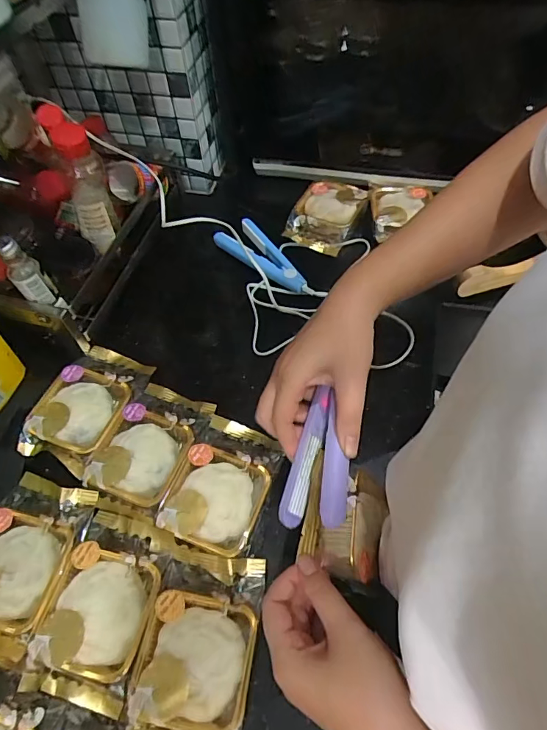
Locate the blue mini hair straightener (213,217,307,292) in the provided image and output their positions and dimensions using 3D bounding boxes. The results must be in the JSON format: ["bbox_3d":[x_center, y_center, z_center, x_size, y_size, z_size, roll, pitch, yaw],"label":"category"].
[{"bbox_3d":[-0.011,-0.154,0.628,0.055,0.025,0.164,-36,62,-19],"label":"blue mini hair straightener"}]

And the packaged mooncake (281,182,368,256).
[{"bbox_3d":[0.077,-0.222,0.661,0.095,0.026,0.125,25,61,18],"label":"packaged mooncake"}]

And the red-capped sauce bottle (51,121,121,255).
[{"bbox_3d":[-0.212,-0.198,0.514,0.040,0.138,0.043,-6,36,0],"label":"red-capped sauce bottle"}]

